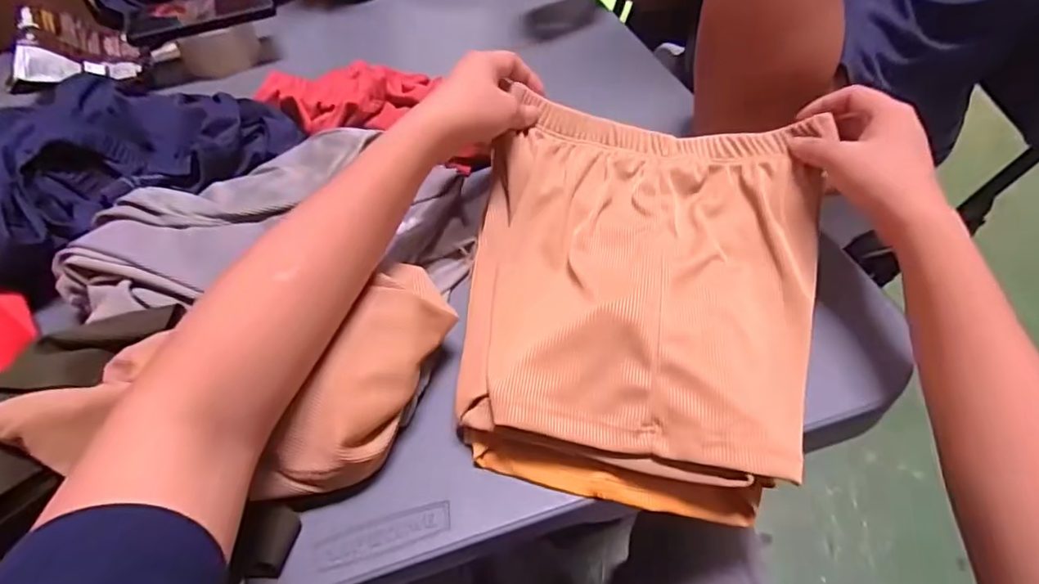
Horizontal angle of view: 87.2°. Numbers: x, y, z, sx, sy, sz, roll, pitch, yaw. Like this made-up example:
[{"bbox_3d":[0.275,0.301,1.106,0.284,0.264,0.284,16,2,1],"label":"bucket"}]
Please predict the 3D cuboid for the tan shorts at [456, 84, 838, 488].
[{"bbox_3d":[0.078,-0.017,0.357,0.224,0.048,0.247,9,52,10],"label":"tan shorts"}]

